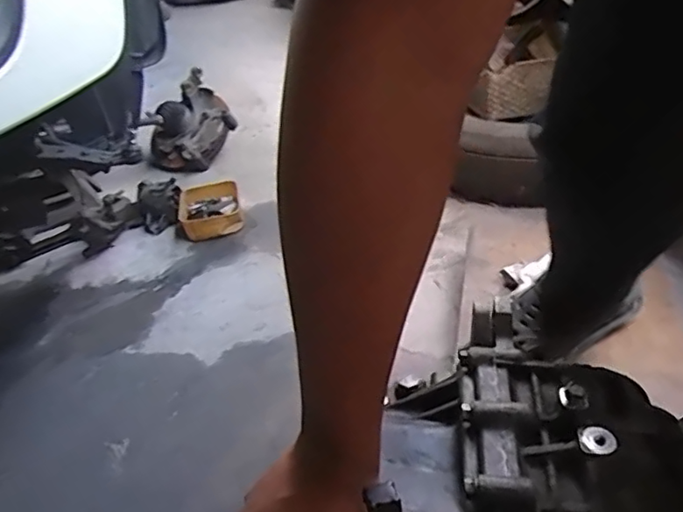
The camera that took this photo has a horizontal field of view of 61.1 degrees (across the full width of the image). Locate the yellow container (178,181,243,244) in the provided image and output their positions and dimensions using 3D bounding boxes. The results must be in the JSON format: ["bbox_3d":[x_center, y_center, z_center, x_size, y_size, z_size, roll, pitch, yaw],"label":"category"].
[{"bbox_3d":[-0.355,-0.127,1.570,0.164,0.069,0.174,-14,36,-6],"label":"yellow container"}]

